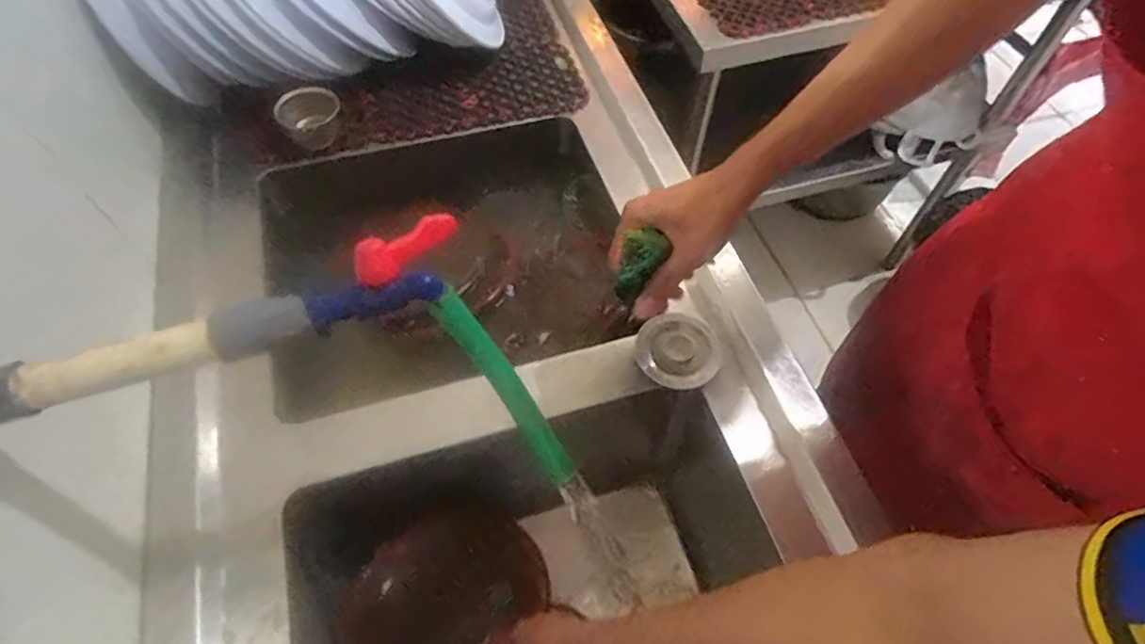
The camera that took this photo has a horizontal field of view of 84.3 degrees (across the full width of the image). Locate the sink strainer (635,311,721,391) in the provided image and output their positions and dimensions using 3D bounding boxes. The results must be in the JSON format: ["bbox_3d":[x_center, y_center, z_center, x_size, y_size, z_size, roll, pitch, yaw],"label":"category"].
[{"bbox_3d":[0.107,0.026,0.634,0.081,0.013,0.077,0,58,-1],"label":"sink strainer"}]

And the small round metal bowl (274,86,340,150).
[{"bbox_3d":[-0.325,-0.254,0.790,0.073,0.047,0.067,0,58,-1],"label":"small round metal bowl"}]

